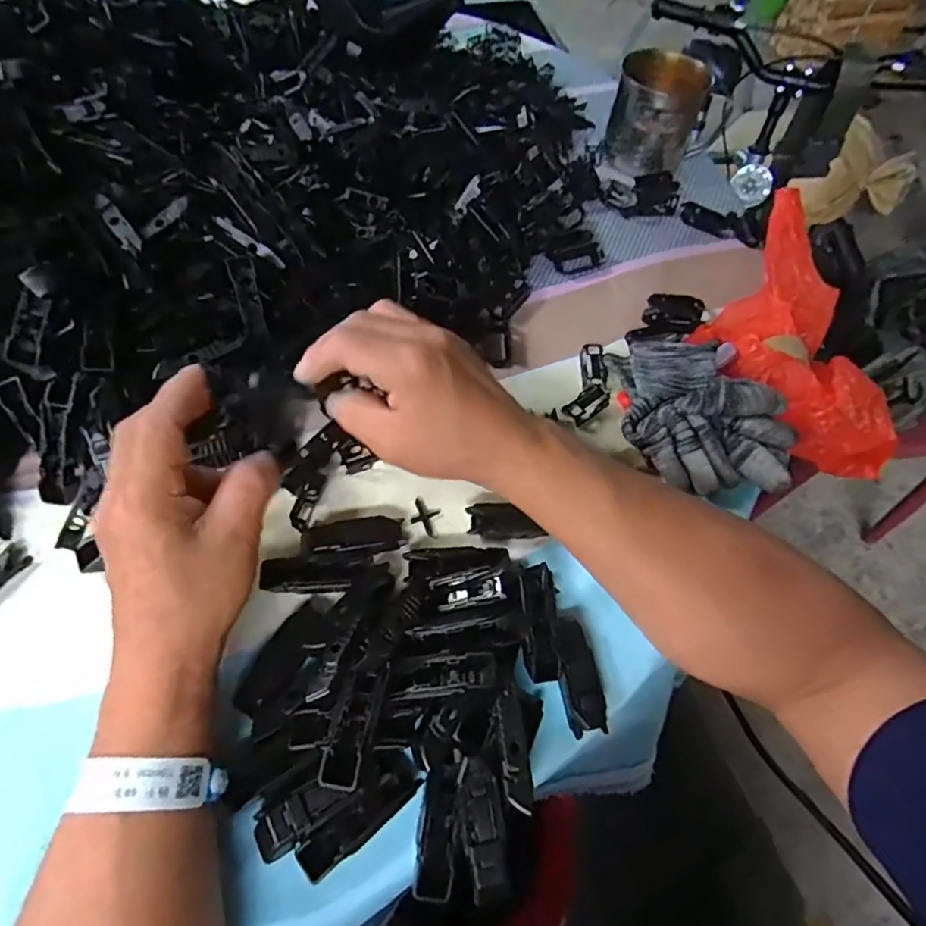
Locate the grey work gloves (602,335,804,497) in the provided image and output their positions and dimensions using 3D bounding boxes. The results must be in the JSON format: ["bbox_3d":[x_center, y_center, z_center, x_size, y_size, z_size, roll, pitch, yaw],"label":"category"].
[{"bbox_3d":[0.171,-0.042,0.411,0.111,0.039,0.124,5,58,-2],"label":"grey work gloves"}]

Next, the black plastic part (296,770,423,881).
[{"bbox_3d":[-0.052,0.182,0.295,0.066,0.018,0.019,-34,67,-22],"label":"black plastic part"}]

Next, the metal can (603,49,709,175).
[{"bbox_3d":[0.200,-0.366,0.602,0.087,0.090,0.096,15,59,5],"label":"metal can"}]

